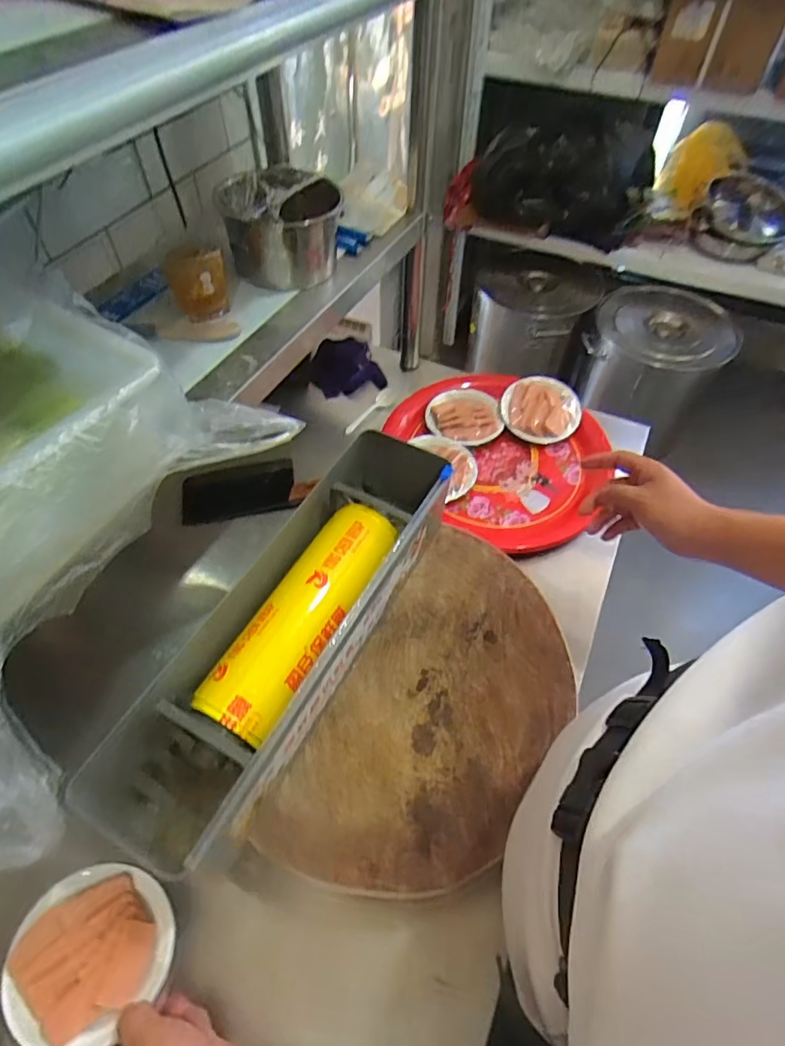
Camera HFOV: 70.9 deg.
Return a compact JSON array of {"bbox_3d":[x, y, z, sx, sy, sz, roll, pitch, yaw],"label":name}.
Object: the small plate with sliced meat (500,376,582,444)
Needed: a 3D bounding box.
[{"bbox_3d":[0.260,-0.202,0.960,0.131,0.051,0.130,0,54,-1],"label":"small plate with sliced meat"}]

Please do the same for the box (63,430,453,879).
[{"bbox_3d":[-0.097,0.101,0.587,0.139,0.125,0.474,25,57,16],"label":"box"}]

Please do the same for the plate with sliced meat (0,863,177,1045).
[{"bbox_3d":[-0.269,0.381,0.486,0.123,0.028,0.132,0,54,-1],"label":"plate with sliced meat"}]

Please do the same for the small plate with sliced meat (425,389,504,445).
[{"bbox_3d":[0.124,-0.187,0.960,0.129,0.022,0.129,0,54,-1],"label":"small plate with sliced meat"}]

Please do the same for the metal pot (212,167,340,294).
[{"bbox_3d":[-0.135,-0.363,0.691,0.131,0.103,0.127,2,54,1],"label":"metal pot"}]

